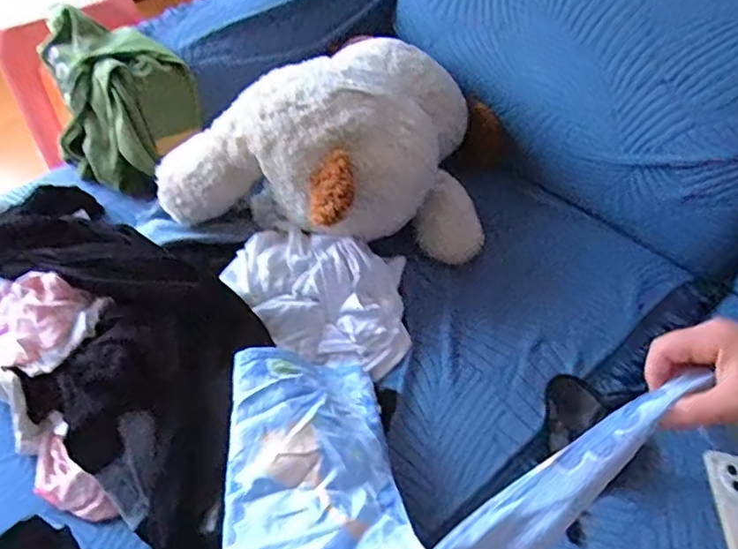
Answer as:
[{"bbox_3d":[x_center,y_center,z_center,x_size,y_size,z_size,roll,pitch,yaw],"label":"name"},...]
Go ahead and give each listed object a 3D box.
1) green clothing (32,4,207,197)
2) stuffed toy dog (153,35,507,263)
[{"bbox_3d":[-0.469,-0.312,1.047,0.306,0.194,0.219,20,56,17],"label":"green clothing"},{"bbox_3d":[-0.038,-0.221,0.960,0.489,0.246,0.453,12,54,12],"label":"stuffed toy dog"}]

